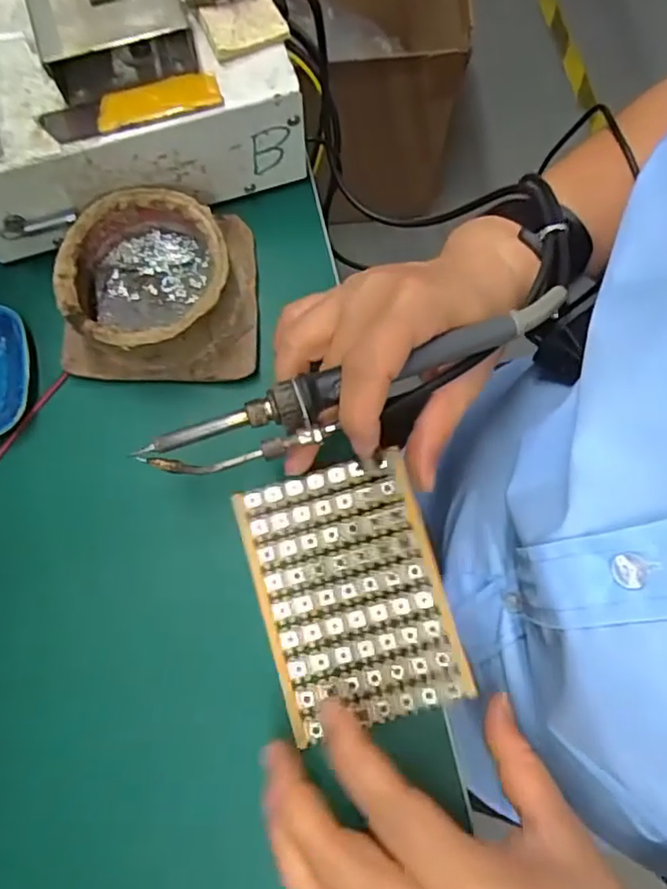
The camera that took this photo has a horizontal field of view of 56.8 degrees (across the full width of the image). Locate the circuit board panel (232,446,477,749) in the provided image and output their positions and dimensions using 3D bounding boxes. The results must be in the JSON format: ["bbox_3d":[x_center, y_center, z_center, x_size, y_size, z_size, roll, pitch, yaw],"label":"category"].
[{"bbox_3d":[0.008,0.070,0.299,0.086,0.010,0.120,-16,75,-4],"label":"circuit board panel"}]

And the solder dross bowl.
[{"bbox_3d":[-0.095,-0.085,0.318,0.080,0.038,0.081,0,75,0],"label":"solder dross bowl"}]

